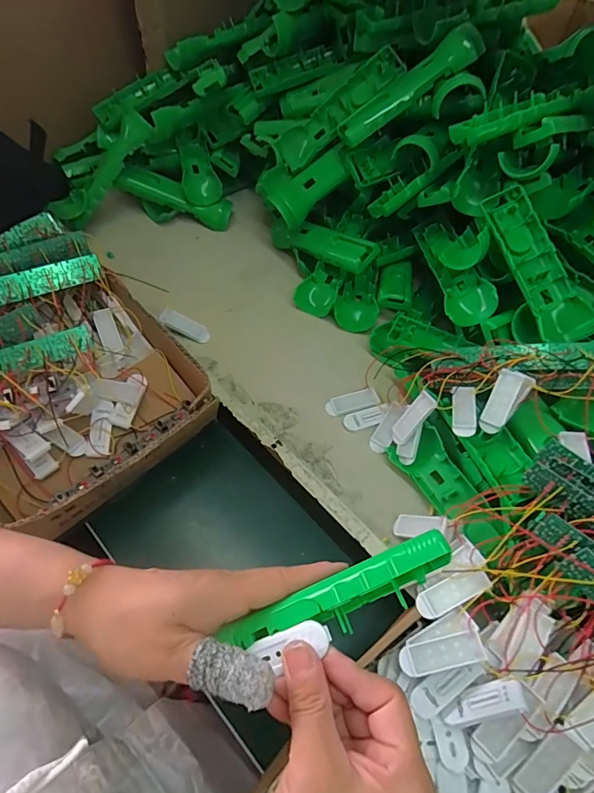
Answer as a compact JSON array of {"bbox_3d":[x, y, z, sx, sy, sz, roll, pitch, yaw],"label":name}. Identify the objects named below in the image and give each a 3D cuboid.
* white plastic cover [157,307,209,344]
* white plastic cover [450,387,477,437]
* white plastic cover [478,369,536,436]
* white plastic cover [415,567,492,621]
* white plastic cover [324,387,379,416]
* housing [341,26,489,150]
[{"bbox_3d":[-0.126,-0.080,0.504,0.057,0.005,0.020,27,58,-14],"label":"white plastic cover"},{"bbox_3d":[0.153,0.012,0.409,0.021,0.010,0.056,-3,55,26],"label":"white plastic cover"},{"bbox_3d":[0.186,0.005,0.404,0.029,0.004,0.058,32,95,15],"label":"white plastic cover"},{"bbox_3d":[0.116,0.147,0.333,0.056,0.007,0.019,-28,63,0],"label":"white plastic cover"},{"bbox_3d":[0.059,0.006,0.481,0.058,0.006,0.022,-14,60,-12],"label":"white plastic cover"},{"bbox_3d":[0.118,-0.324,0.470,0.163,0.028,0.034,-29,59,18],"label":"housing"}]

